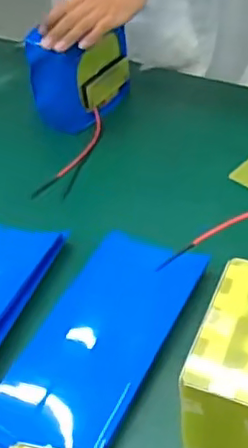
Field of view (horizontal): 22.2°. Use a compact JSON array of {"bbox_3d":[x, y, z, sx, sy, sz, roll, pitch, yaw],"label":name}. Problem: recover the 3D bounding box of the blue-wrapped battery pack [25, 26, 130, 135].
[{"bbox_3d":[-0.072,-0.226,0.971,0.098,0.156,0.162,21,51,26],"label":"blue-wrapped battery pack"}]

